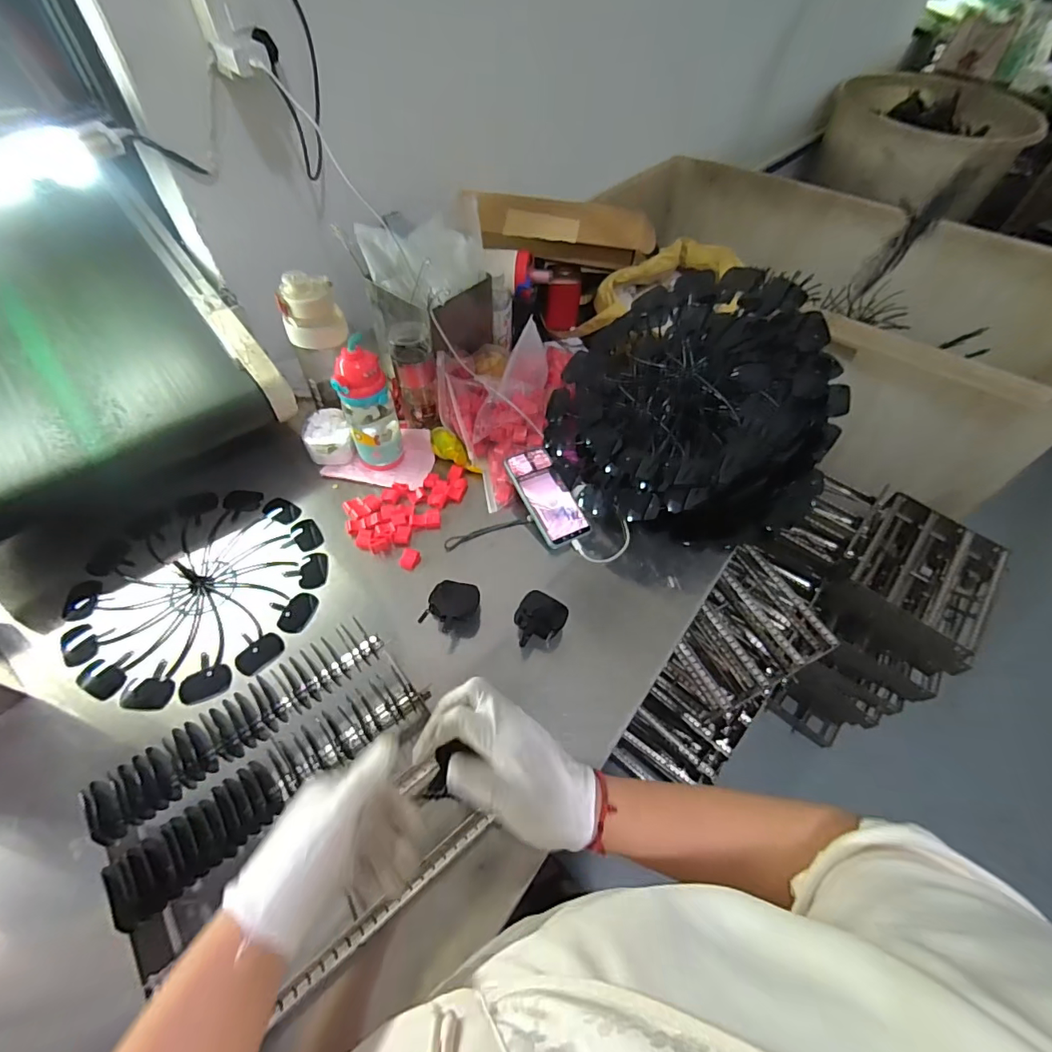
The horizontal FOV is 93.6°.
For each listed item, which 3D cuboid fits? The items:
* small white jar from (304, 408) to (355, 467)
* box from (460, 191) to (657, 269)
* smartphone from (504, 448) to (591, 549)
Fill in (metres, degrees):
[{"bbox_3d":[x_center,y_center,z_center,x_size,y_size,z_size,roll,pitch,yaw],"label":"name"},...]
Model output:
[{"bbox_3d":[-0.329,-0.147,0.827,0.075,0.055,0.075,-13,56,-12],"label":"small white jar"},{"bbox_3d":[0.070,-0.562,0.950,0.347,0.101,0.080,4,13,3],"label":"box"},{"bbox_3d":[0.033,-0.046,0.752,0.076,0.013,0.161,-22,73,-17],"label":"smartphone"}]

